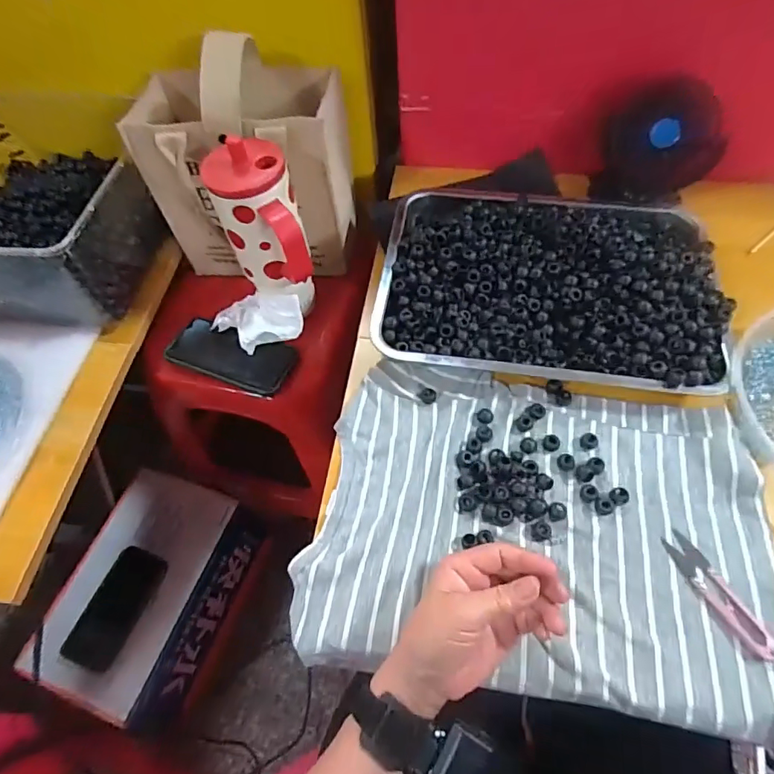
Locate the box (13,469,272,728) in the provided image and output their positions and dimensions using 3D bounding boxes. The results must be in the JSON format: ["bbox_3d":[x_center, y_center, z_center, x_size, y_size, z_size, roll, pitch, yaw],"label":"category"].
[{"bbox_3d":[-0.373,0.331,0.817,0.215,0.157,0.319,17,63,13],"label":"box"}]

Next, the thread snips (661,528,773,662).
[{"bbox_3d":[0.263,0.162,0.393,0.025,0.009,0.102,-27,62,-12],"label":"thread snips"}]

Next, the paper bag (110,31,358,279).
[{"bbox_3d":[-0.168,-0.279,0.622,0.232,0.270,0.119,0,60,3],"label":"paper bag"}]

